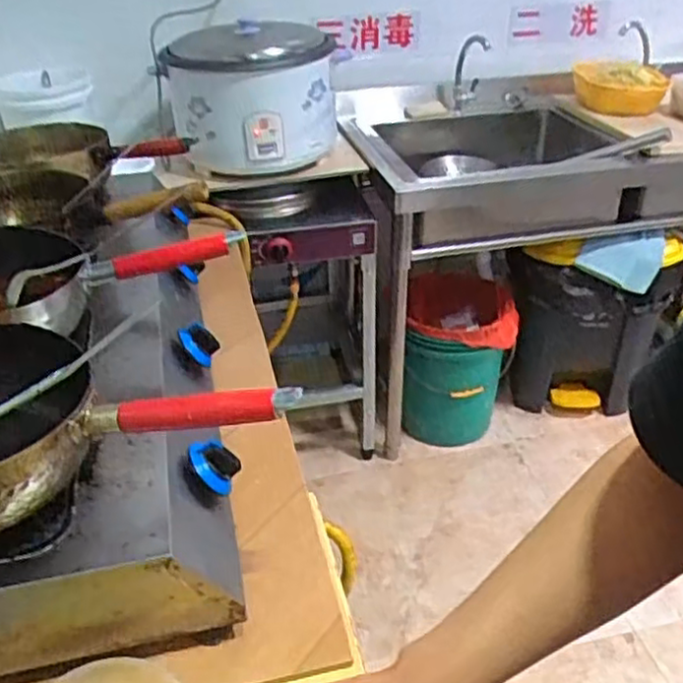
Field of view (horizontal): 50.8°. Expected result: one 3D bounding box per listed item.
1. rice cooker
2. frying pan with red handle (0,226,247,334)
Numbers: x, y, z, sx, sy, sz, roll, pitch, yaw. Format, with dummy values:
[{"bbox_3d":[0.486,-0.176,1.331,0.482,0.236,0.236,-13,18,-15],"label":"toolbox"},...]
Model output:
[{"bbox_3d":[-0.197,-0.543,1.586,0.364,0.282,0.322,-4,34,-5],"label":"rice cooker"},{"bbox_3d":[-0.328,-0.071,0.798,0.383,0.071,0.228,-14,35,-18],"label":"frying pan with red handle"}]

